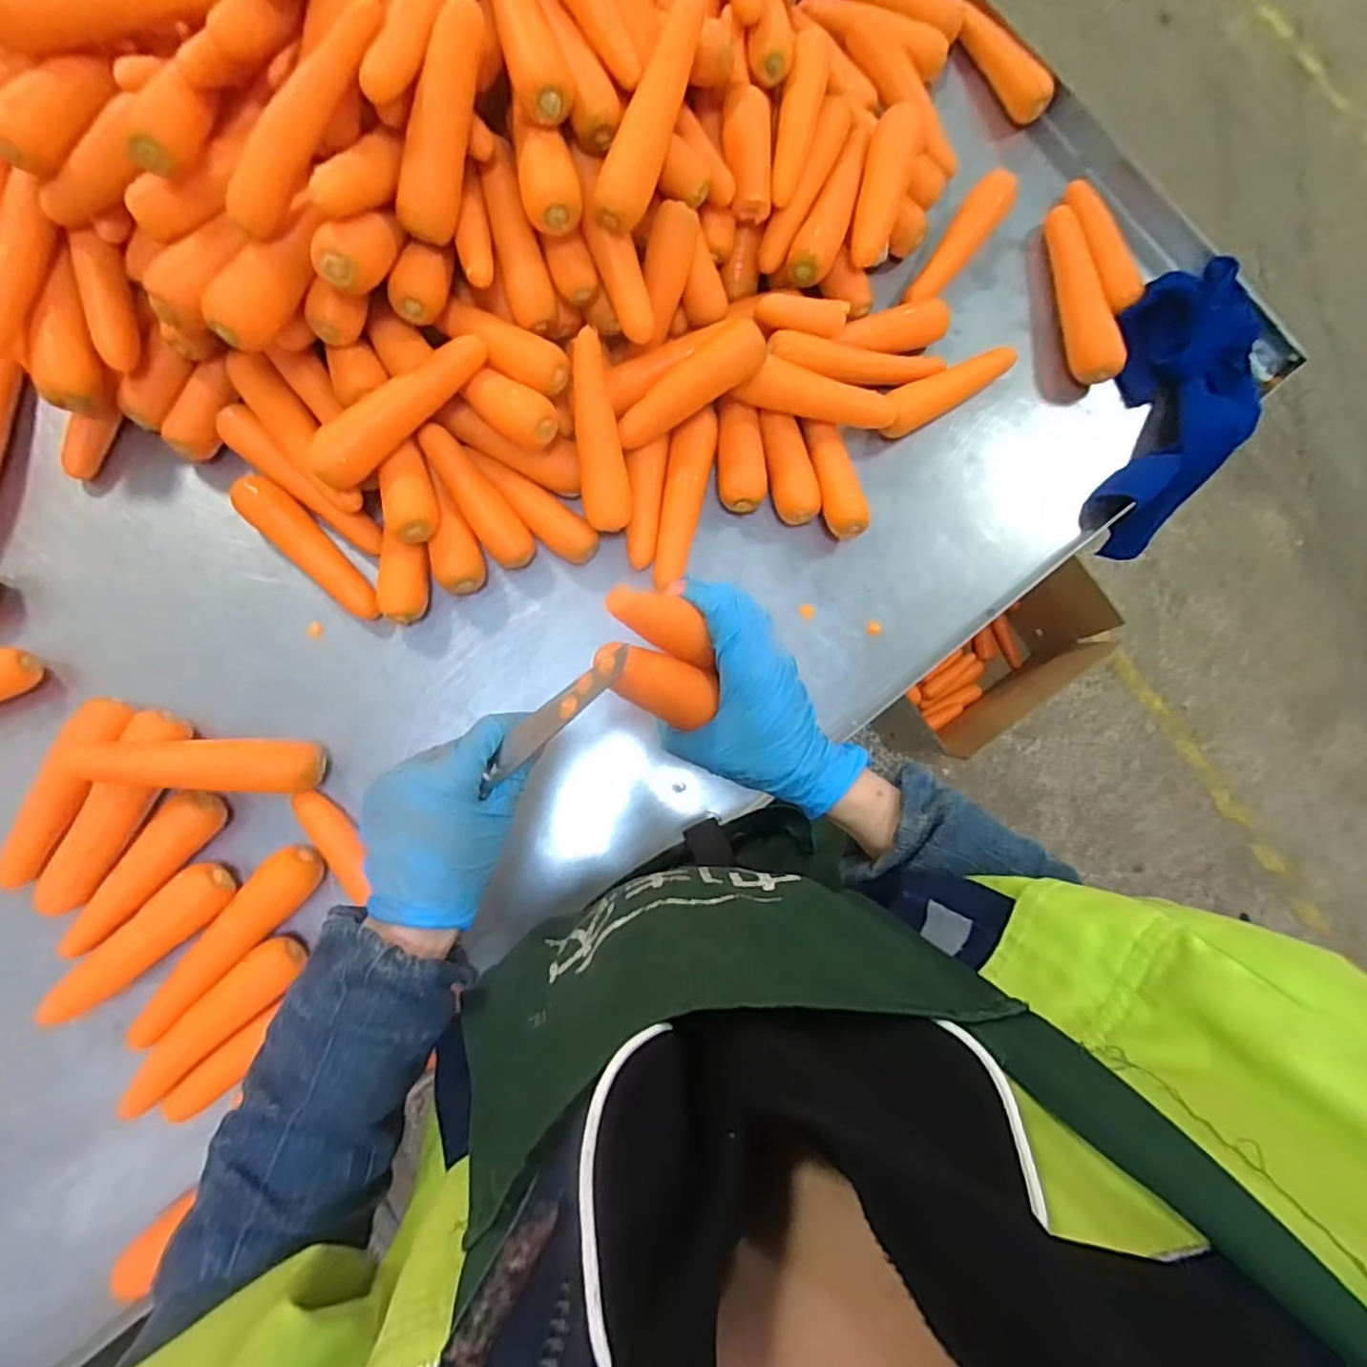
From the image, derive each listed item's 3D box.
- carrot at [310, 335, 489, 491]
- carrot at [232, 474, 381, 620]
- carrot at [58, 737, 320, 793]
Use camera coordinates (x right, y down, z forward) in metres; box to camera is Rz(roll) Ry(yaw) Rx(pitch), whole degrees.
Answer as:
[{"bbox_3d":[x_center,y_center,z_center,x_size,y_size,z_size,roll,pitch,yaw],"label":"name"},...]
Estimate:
[{"bbox_3d":[-0.237,-0.230,0.539,0.039,0.032,0.168,42,81,2],"label":"carrot"},{"bbox_3d":[-0.338,-0.121,0.593,0.174,0.033,0.037,44,81,3],"label":"carrot"},{"bbox_3d":[-0.415,0.068,0.554,0.200,0.046,0.048,3,82,-4],"label":"carrot"}]

